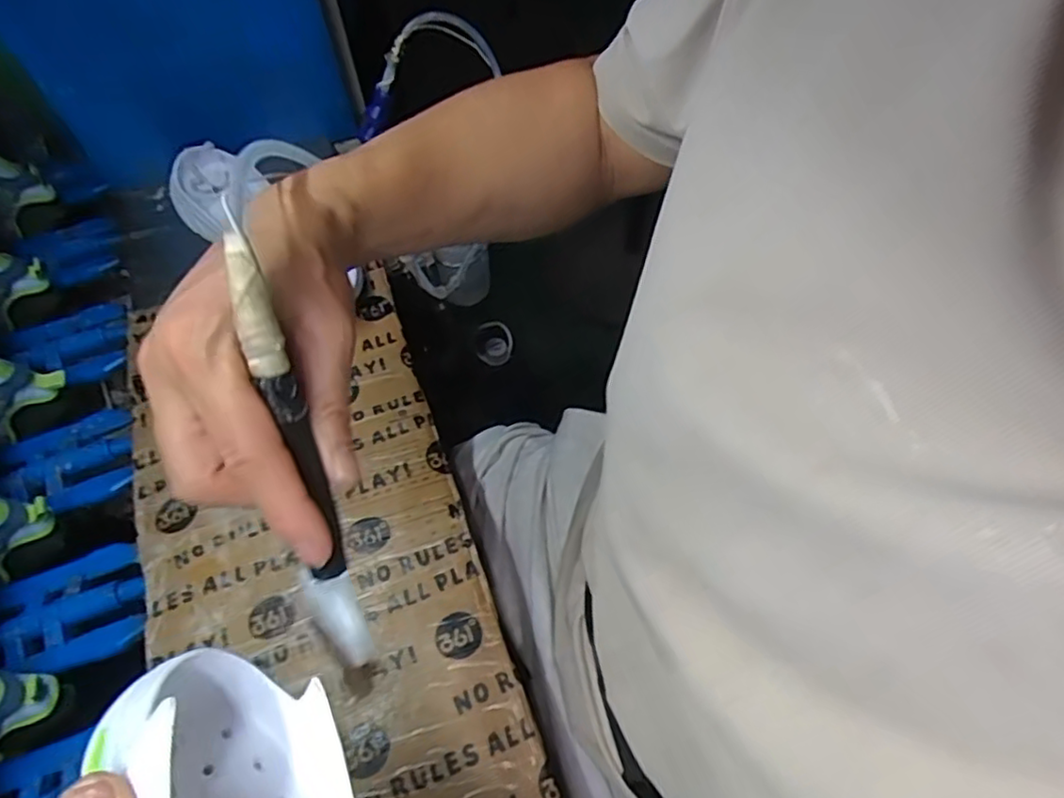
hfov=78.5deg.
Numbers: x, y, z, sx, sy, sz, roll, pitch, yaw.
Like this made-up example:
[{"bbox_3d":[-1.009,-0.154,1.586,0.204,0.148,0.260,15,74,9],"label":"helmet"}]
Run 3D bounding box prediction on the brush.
[{"bbox_3d":[-0.086,0.030,0.243,0.019,0.180,0.013,-12,16,-11],"label":"brush"}]

